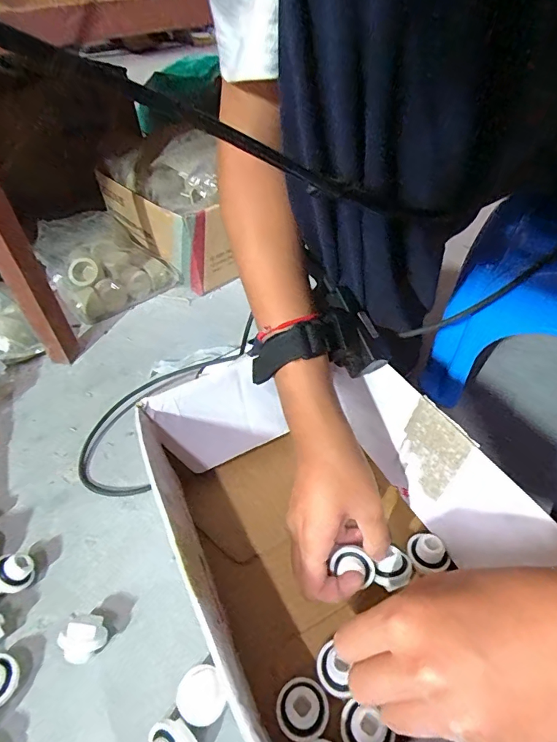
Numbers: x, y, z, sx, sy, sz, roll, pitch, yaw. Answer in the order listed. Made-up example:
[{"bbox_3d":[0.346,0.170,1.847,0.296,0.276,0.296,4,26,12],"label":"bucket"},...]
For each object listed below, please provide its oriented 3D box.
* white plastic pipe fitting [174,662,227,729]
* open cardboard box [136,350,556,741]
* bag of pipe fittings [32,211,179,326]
[{"bbox_3d":[-0.052,0.221,0.295,0.030,0.024,0.032,-2,45,2],"label":"white plastic pipe fitting"},{"bbox_3d":[0.039,0.117,0.321,0.196,0.116,0.279,-20,47,-15],"label":"open cardboard box"},{"bbox_3d":[-0.281,-0.176,0.684,0.155,0.083,0.213,-29,49,-22],"label":"bag of pipe fittings"}]

